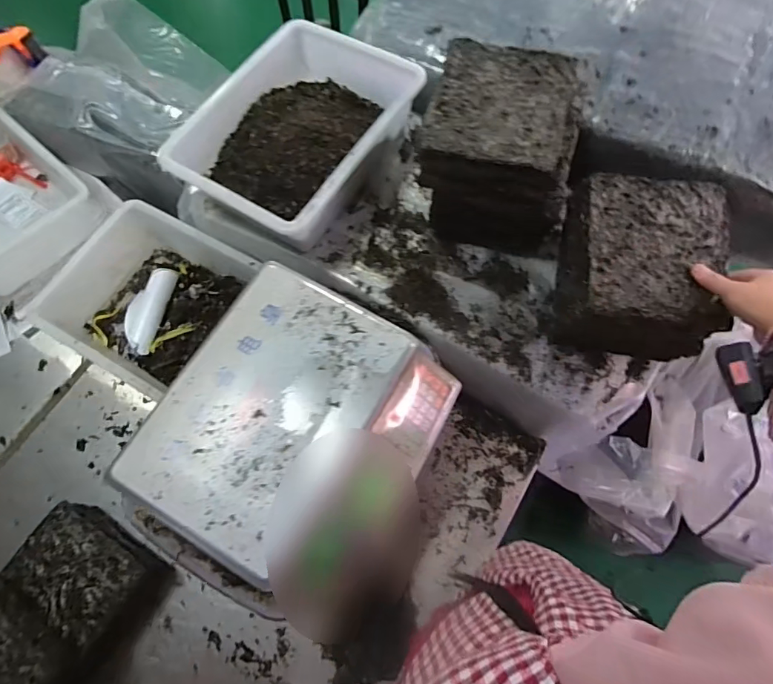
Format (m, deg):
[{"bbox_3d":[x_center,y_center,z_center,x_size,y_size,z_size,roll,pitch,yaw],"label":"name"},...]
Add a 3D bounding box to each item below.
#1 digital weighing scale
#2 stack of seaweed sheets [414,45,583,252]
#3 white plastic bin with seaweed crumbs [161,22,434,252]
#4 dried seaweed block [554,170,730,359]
[{"bbox_3d":[-0.116,0.116,0.567,0.301,0.087,0.351,28,73,11],"label":"digital weighing scale"},{"bbox_3d":[0.164,-0.276,0.674,0.208,0.181,0.200,13,71,7],"label":"stack of seaweed sheets"},{"bbox_3d":[-0.149,-0.341,0.748,0.282,0.098,0.354,30,74,12],"label":"white plastic bin with seaweed crumbs"},{"bbox_3d":[0.333,-0.097,0.623,0.184,0.144,0.193,7,69,4],"label":"dried seaweed block"}]

